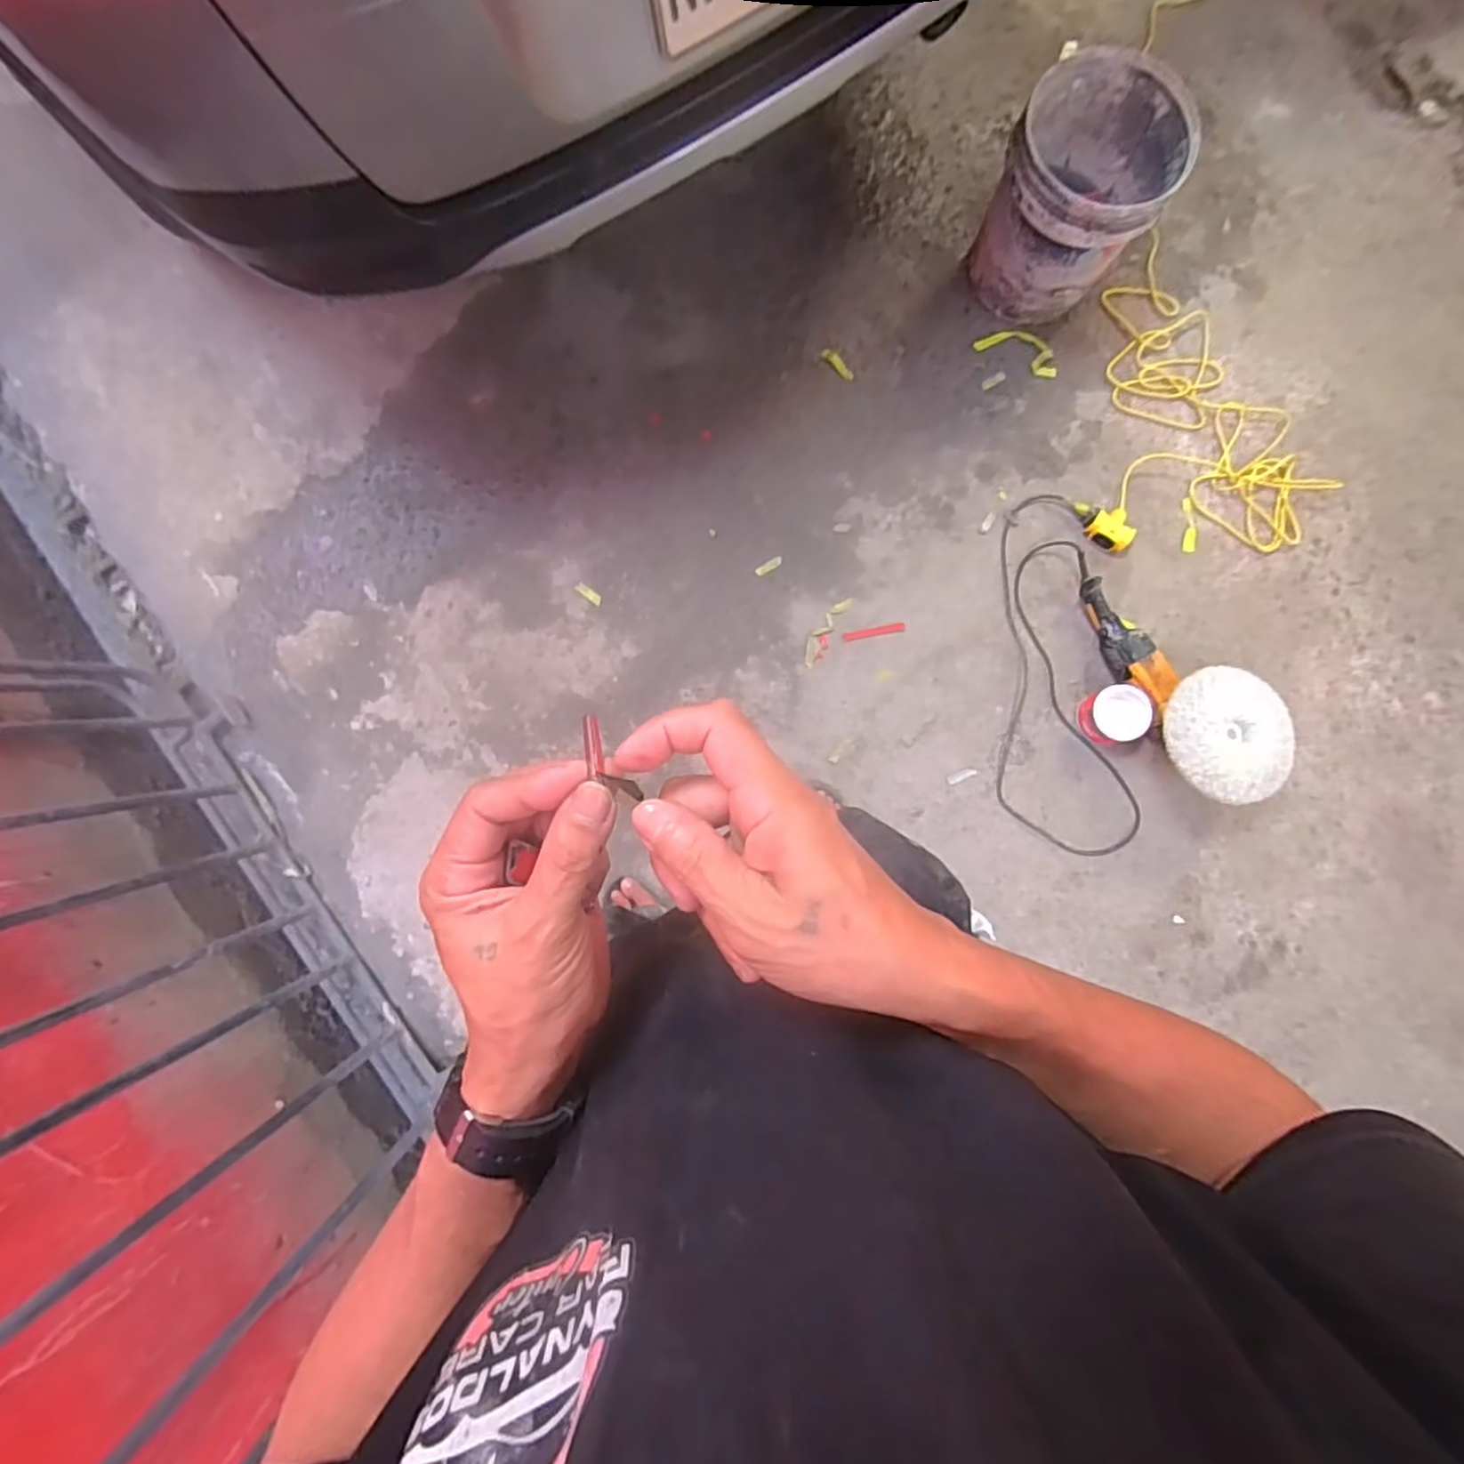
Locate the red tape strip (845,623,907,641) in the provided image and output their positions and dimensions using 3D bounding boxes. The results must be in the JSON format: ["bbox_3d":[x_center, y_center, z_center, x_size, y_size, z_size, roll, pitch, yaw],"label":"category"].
[{"bbox_3d":[0.288,-0.202,1.392,0.121,0.007,0.018,-11,82,7],"label":"red tape strip"}]

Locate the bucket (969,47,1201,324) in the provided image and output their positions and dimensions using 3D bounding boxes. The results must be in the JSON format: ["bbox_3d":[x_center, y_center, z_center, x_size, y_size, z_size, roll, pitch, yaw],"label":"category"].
[{"bbox_3d":[0.635,-1.010,1.317,0.284,0.316,0.280,0,88,-1],"label":"bucket"}]

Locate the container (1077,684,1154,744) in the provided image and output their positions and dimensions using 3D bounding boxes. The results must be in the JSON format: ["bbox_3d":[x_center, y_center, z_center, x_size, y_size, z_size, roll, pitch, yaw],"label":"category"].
[{"bbox_3d":[0.730,-0.033,1.315,0.099,0.074,0.105,0,88,-1],"label":"container"}]

